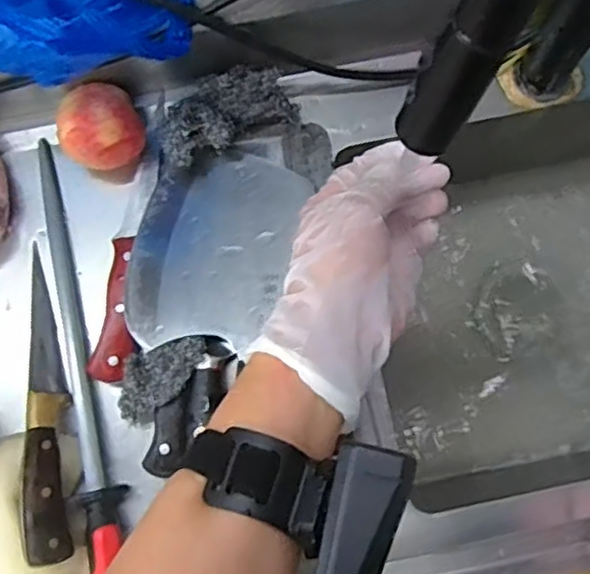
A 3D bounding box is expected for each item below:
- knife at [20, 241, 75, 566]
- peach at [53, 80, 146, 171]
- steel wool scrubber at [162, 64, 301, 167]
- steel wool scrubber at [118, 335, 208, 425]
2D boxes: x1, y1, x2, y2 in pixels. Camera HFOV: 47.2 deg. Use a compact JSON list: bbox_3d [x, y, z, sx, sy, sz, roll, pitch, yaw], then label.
[{"bbox_3d":[-0.195,0.086,0.526,0.029,0.025,0.239,-10,66,-1],"label":"knife"},{"bbox_3d":[-0.158,-0.127,0.557,0.064,0.059,0.062,0,79,1],"label":"peach"},{"bbox_3d":[-0.059,-0.147,0.556,0.121,0.047,0.063,-30,79,-18],"label":"steel wool scrubber"},{"bbox_3d":[-0.105,0.066,0.522,0.081,0.022,0.046,-40,80,-6],"label":"steel wool scrubber"}]

